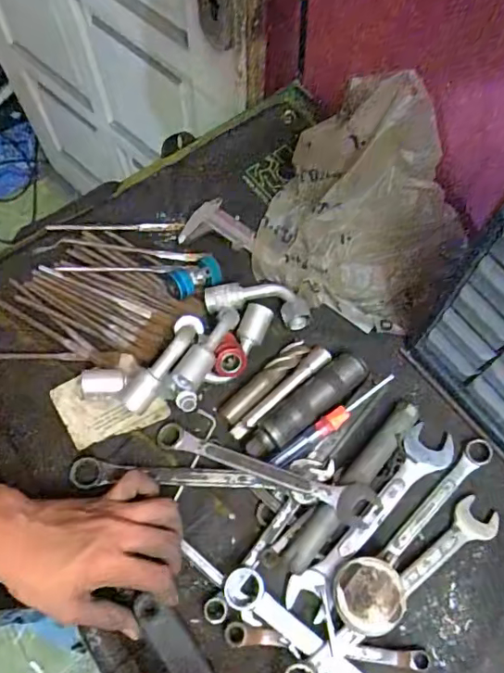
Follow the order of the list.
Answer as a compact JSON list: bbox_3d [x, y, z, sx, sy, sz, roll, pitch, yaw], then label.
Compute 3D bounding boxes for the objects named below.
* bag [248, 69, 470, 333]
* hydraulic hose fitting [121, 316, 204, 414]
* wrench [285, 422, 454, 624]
[{"bbox_3d":[0.108,-0.124,0.502,0.194,0.131,0.176,23,69,8],"label":"bag"},{"bbox_3d":[-0.082,0.025,0.486,0.026,0.038,0.104,30,70,11],"label":"hydraulic hose fitting"},{"bbox_3d":[0.106,0.157,0.457,0.041,0.014,0.198,40,72,14],"label":"wrench"}]

